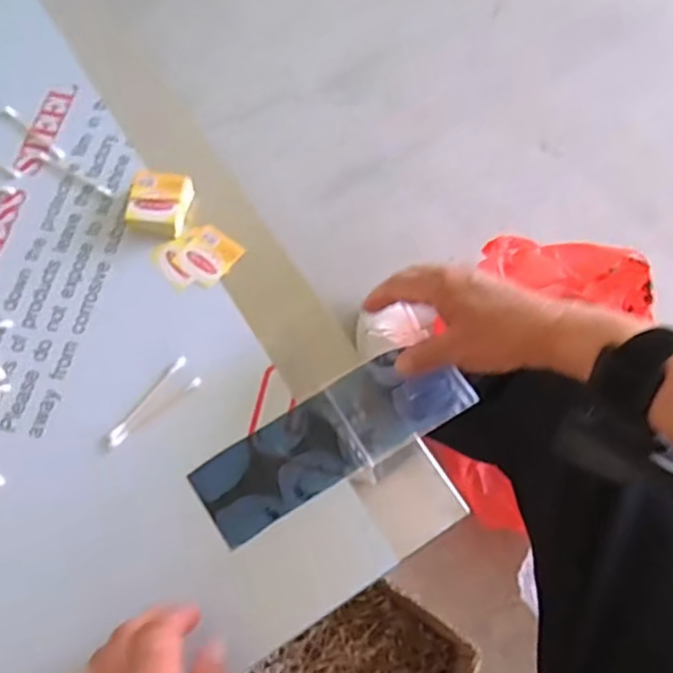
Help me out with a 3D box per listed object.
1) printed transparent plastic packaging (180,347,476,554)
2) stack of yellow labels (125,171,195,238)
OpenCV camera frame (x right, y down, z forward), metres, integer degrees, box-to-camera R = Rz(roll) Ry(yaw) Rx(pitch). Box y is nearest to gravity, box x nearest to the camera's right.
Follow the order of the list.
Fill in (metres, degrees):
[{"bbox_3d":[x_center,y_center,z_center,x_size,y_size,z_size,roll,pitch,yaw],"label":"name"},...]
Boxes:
[{"bbox_3d":[0.000,0.067,0.451,0.196,0.009,0.061,-28,74,-13],"label":"printed transparent plastic packaging"},{"bbox_3d":[-0.137,-0.103,0.508,0.044,0.021,0.047,9,66,0],"label":"stack of yellow labels"}]

